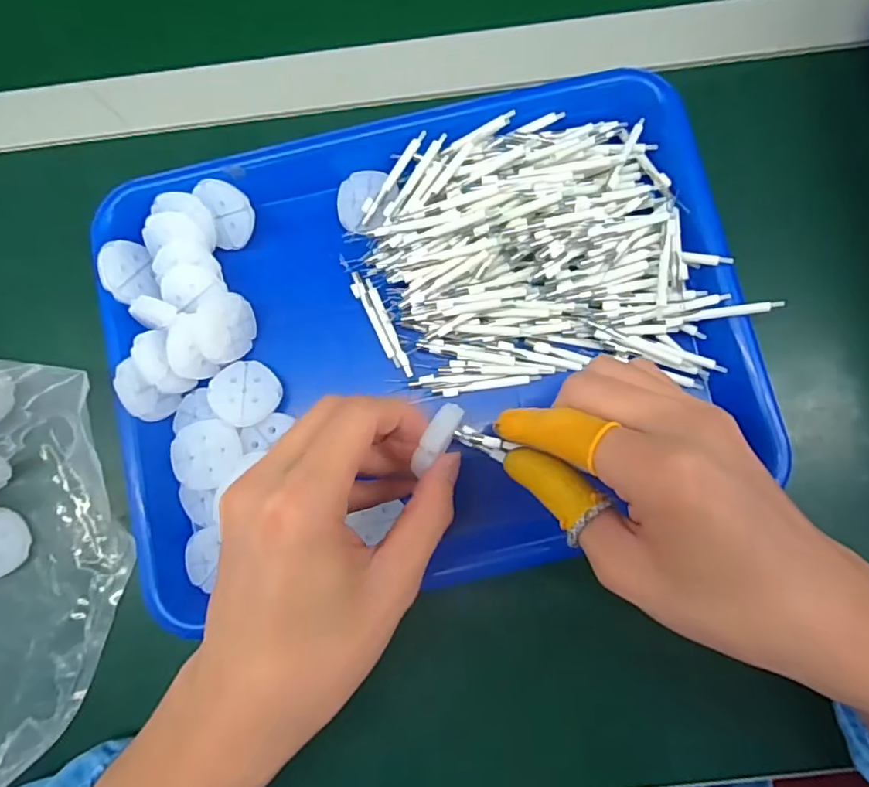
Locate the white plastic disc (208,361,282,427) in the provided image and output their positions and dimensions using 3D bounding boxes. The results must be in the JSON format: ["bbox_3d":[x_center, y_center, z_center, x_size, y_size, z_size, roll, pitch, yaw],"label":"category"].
[{"bbox_3d":[-0.101,-0.001,0.290,0.035,0.007,0.035,1,68,-4],"label":"white plastic disc"}]

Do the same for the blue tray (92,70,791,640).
[{"bbox_3d":[-0.002,-0.029,0.291,0.328,0.034,0.247,-11,82,0],"label":"blue tray"}]

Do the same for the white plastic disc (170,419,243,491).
[{"bbox_3d":[-0.120,0.032,0.286,0.034,0.009,0.034,0,82,2],"label":"white plastic disc"}]

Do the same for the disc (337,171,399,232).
[{"bbox_3d":[-0.037,-0.108,0.305,0.035,0.007,0.036,-5,74,17],"label":"disc"}]

